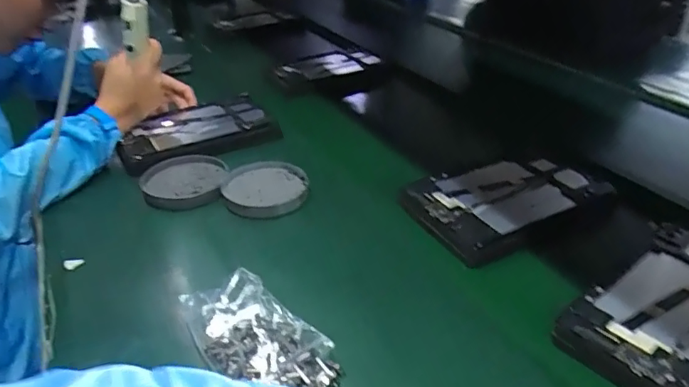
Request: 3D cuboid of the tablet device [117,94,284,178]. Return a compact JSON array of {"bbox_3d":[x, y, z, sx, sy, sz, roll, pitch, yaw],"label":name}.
[{"bbox_3d":[-0.245,-0.104,0.849,0.251,0.029,0.158,-20,36,-26],"label":"tablet device"}]

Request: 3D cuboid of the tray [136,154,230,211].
[{"bbox_3d":[-0.228,-0.019,0.719,0.118,0.020,0.118,-8,32,-9],"label":"tray"}]

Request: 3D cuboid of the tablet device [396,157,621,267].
[{"bbox_3d":[0.205,0.006,0.654,0.247,0.026,0.146,-17,40,-22],"label":"tablet device"}]

